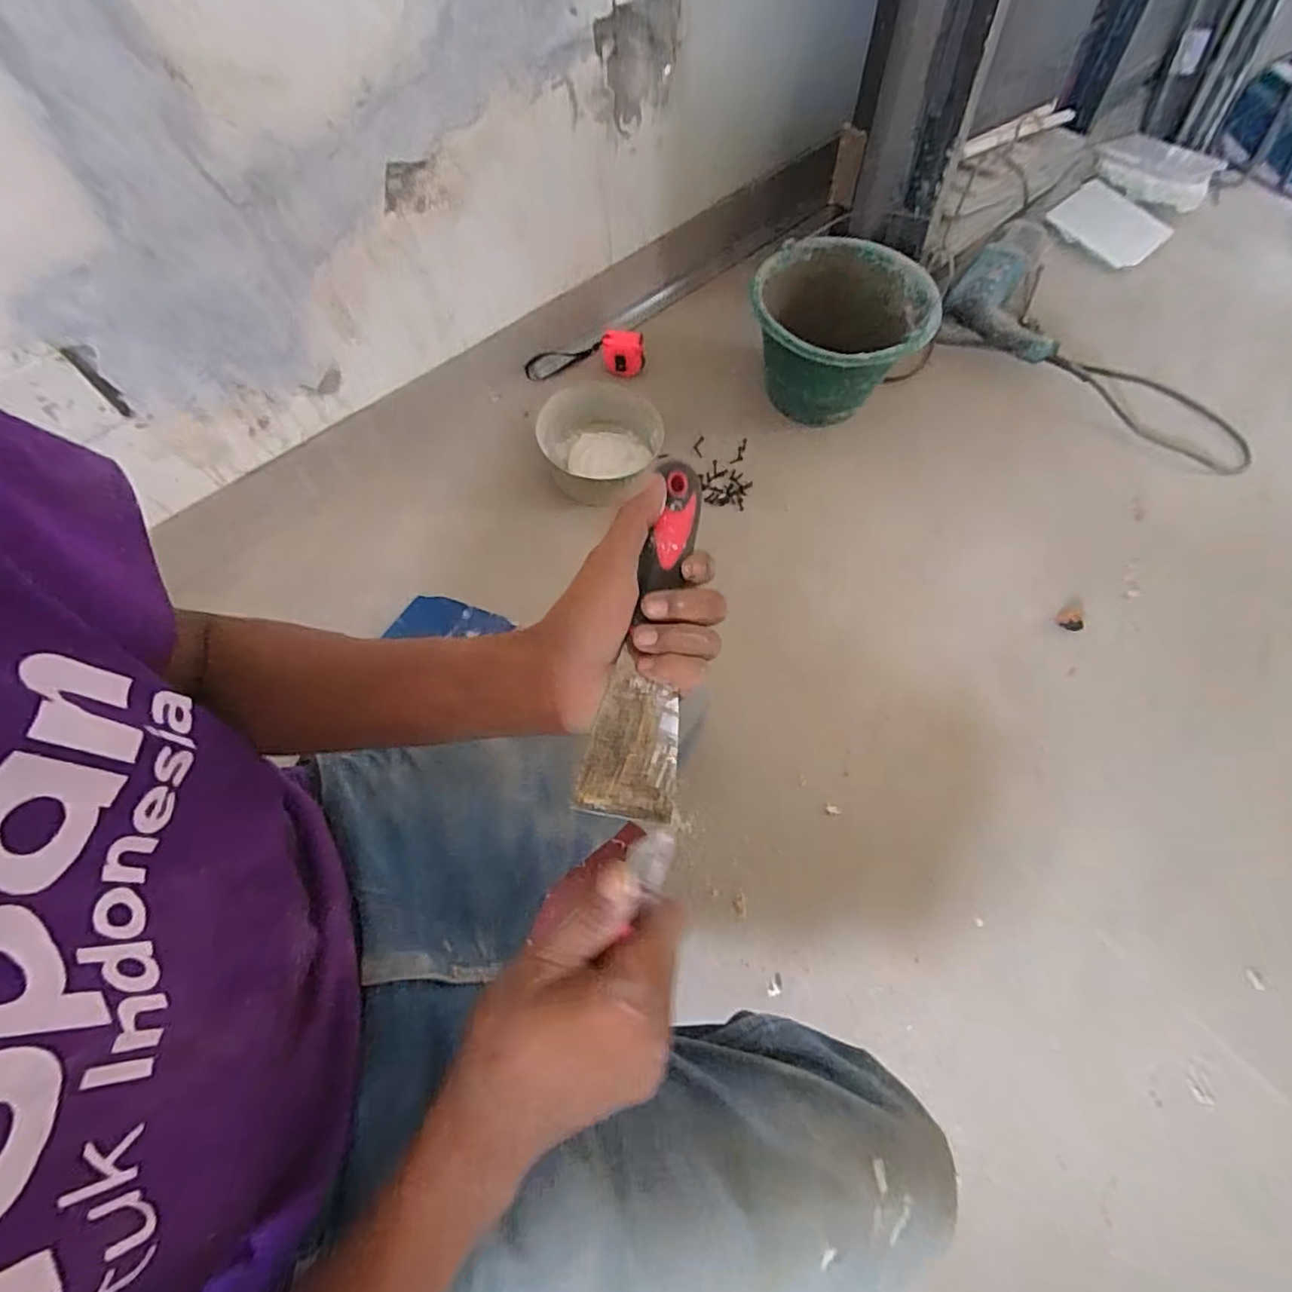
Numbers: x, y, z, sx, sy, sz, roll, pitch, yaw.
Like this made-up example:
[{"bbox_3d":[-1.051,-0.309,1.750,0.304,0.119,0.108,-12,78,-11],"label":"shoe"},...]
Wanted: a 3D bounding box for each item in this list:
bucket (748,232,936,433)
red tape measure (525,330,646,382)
[{"bbox_3d":[0.301,-0.503,0.964,0.251,0.174,0.249,1,65,-3],"label":"bucket"},{"bbox_3d":[-0.105,-0.496,1.047,0.201,0.087,0.062,-4,65,-5],"label":"red tape measure"}]

